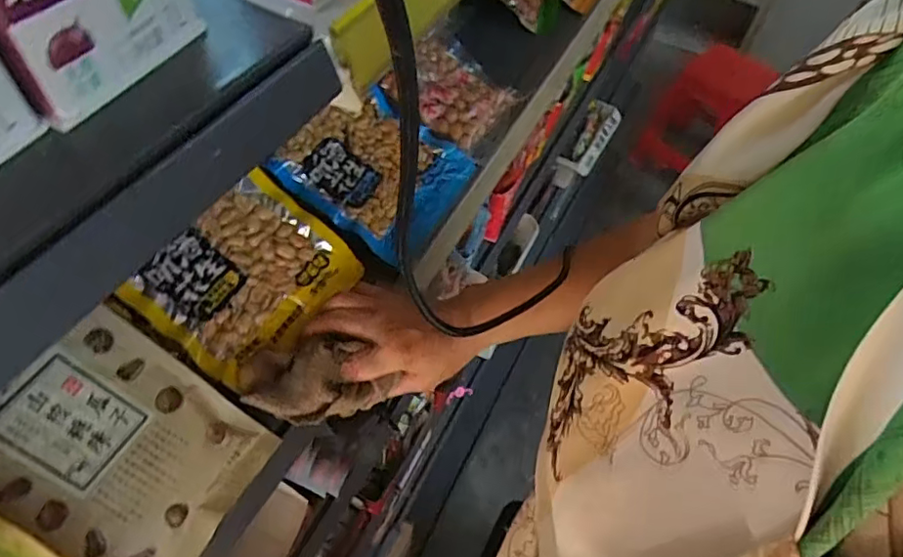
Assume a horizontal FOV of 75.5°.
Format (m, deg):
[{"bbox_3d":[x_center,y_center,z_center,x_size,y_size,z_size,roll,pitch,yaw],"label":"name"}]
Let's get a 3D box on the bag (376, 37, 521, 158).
[{"bbox_3d":[0.001,-0.211,0.645,0.130,0.049,0.131,26,56,15],"label":"bag"}]

